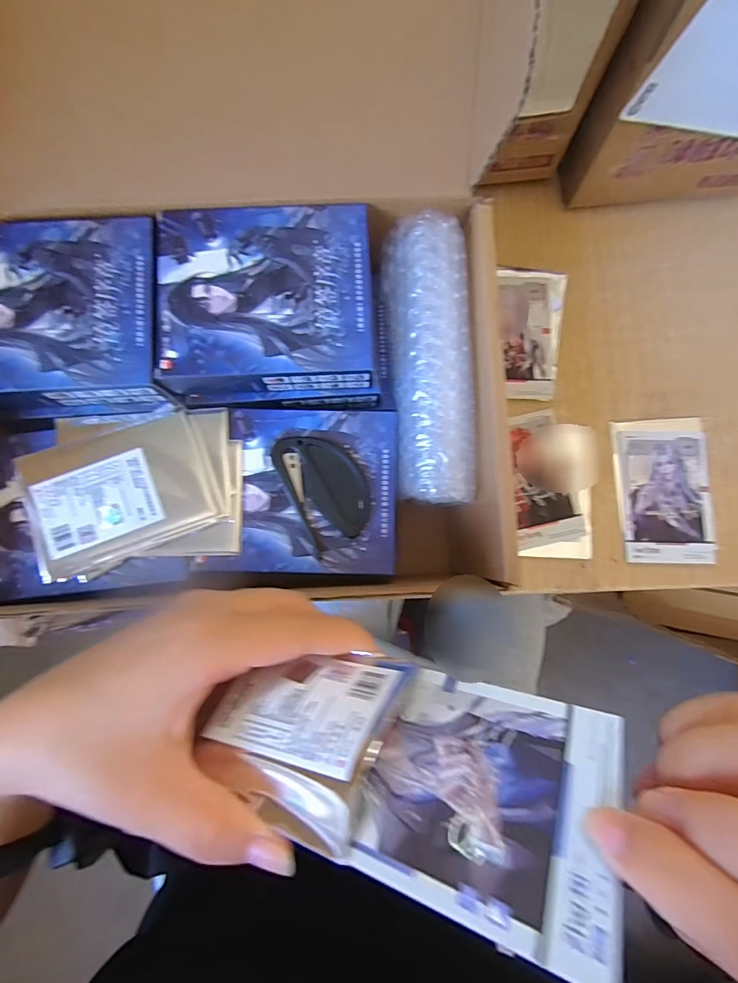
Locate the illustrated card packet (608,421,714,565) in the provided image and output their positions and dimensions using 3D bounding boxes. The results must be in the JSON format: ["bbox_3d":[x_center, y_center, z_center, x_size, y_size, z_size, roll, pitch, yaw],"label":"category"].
[{"bbox_3d":[0.223,-0.001,0.333,0.070,0.004,0.108,-2,82,-1],"label":"illustrated card packet"}]

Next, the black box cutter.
[{"bbox_3d":[-0.026,-0.005,0.267,0.043,0.006,0.070,-26,83,-4],"label":"black box cutter"}]

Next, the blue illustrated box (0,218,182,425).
[{"bbox_3d":[-0.181,-0.099,0.262,0.118,0.037,0.106,-4,82,-1],"label":"blue illustrated box"}]

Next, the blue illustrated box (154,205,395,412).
[{"bbox_3d":[-0.055,-0.108,0.271,0.129,0.045,0.104,-3,82,-1],"label":"blue illustrated box"}]

